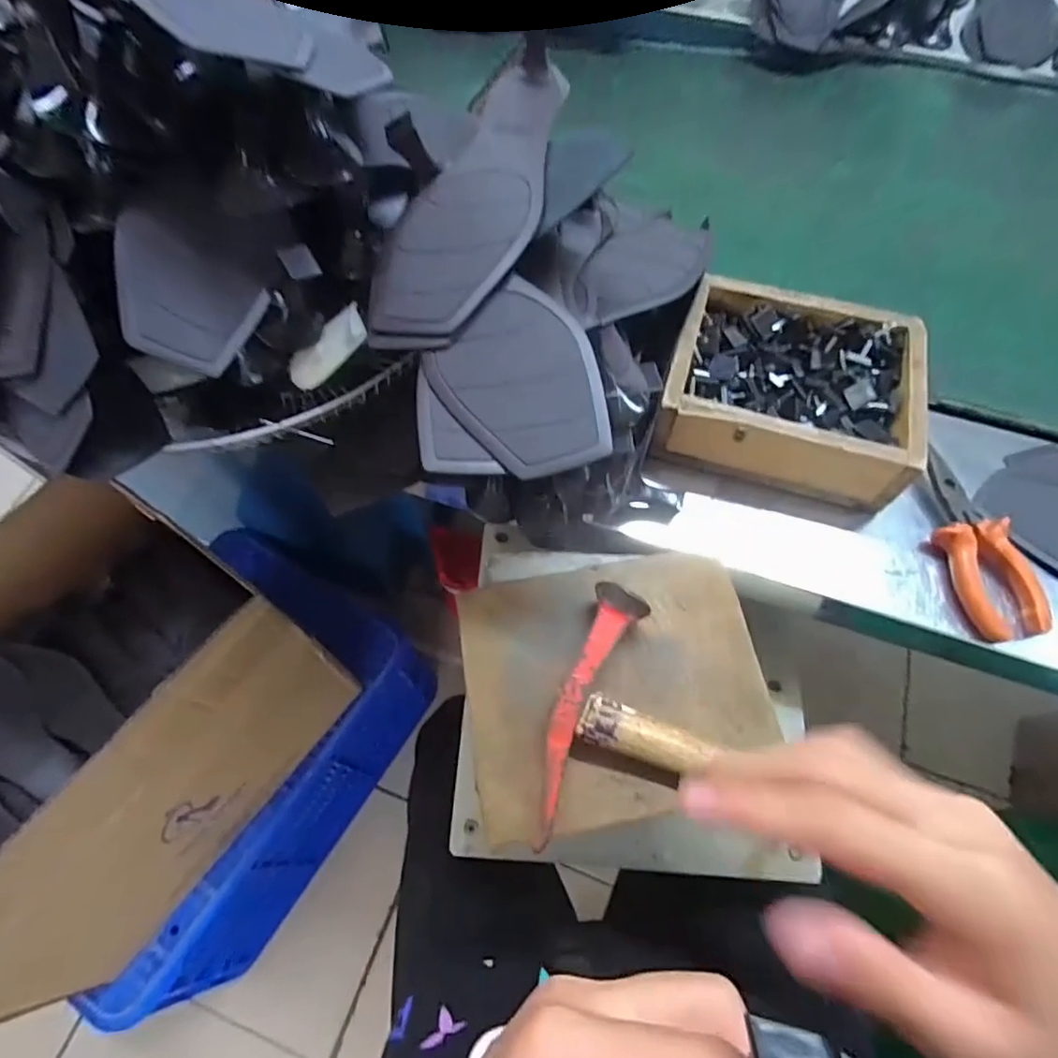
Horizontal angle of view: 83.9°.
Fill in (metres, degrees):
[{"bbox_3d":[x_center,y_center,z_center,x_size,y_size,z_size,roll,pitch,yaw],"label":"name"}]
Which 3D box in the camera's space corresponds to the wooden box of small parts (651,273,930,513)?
[{"bbox_3d":[0.205,-0.107,0.464,0.180,0.069,0.159,16,64,9],"label":"wooden box of small parts"}]

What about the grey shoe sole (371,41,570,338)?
[{"bbox_3d":[-0.034,-0.221,0.374,0.088,0.034,0.235,8,63,5],"label":"grey shoe sole"}]

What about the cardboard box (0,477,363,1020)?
[{"bbox_3d":[-0.497,0.237,0.666,0.299,0.345,0.444,31,67,16],"label":"cardboard box"}]

